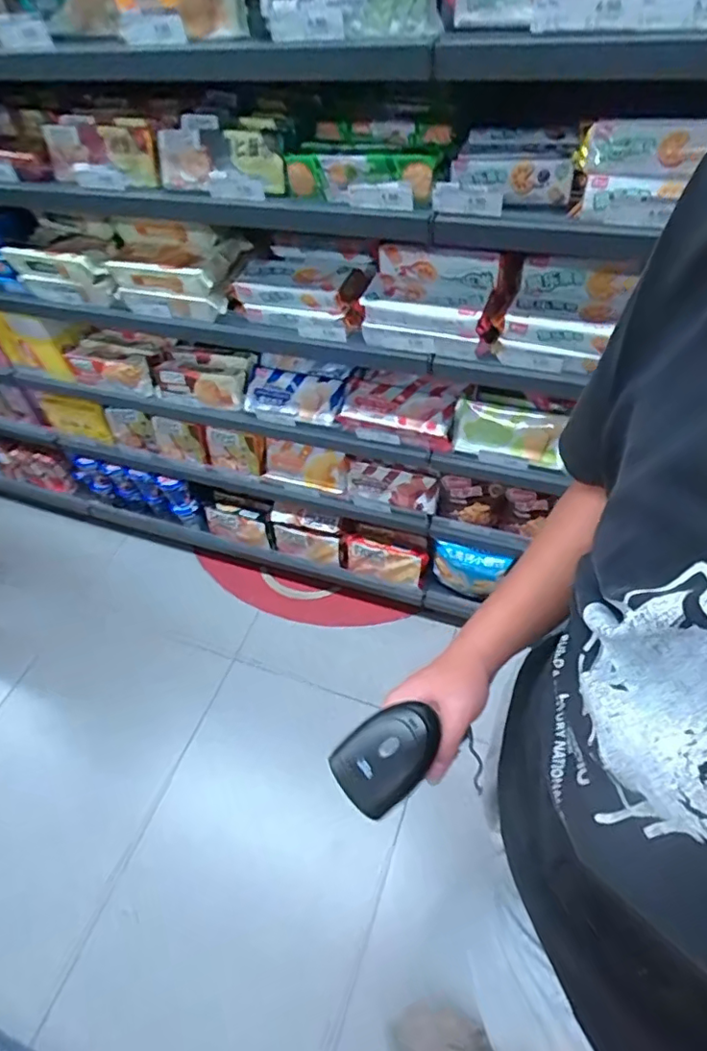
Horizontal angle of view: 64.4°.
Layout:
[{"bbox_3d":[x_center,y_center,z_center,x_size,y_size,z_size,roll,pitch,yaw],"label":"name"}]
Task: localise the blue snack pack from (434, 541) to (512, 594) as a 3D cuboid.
[{"bbox_3d":[0.300,0.125,1.461,0.184,0.198,0.033,15,55,18],"label":"blue snack pack"}]

